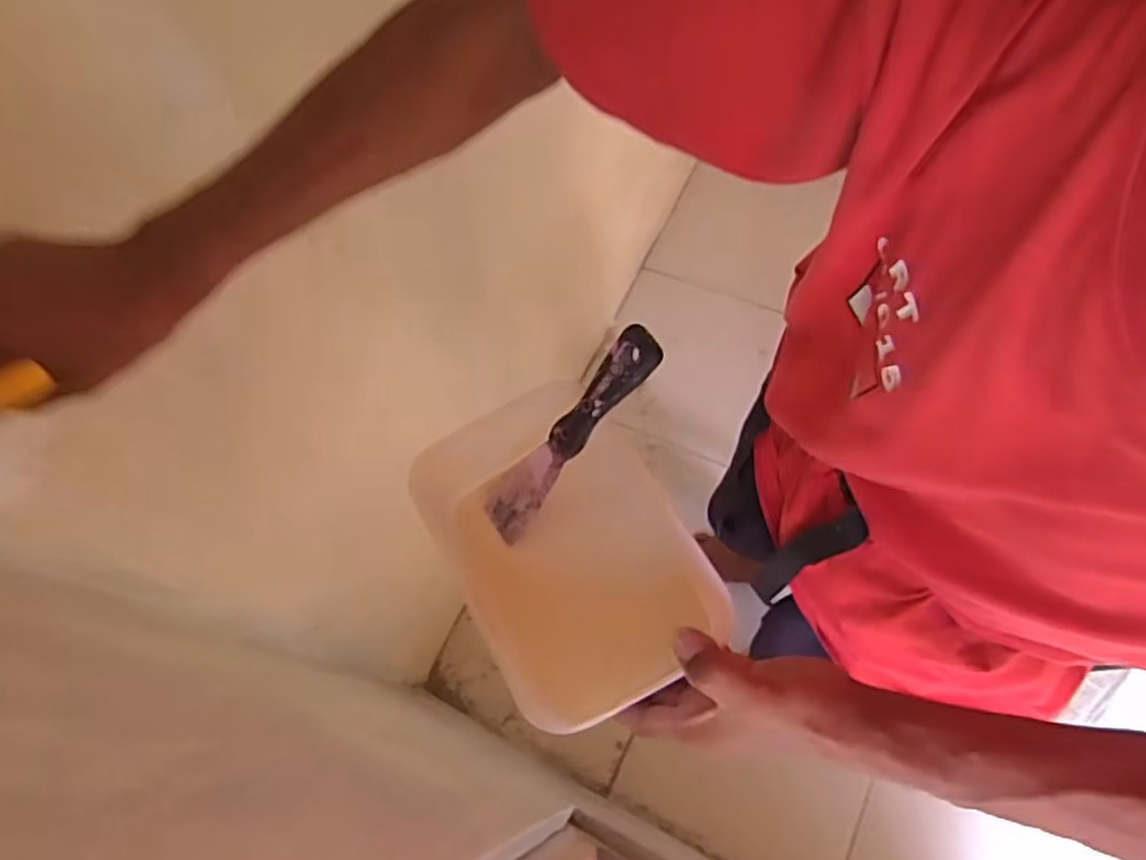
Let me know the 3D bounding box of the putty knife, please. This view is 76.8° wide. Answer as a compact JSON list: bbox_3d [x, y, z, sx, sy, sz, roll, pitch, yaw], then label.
[{"bbox_3d":[-0.005,0.006,0.465,0.011,0.179,0.031,-12,57,-52],"label":"putty knife"}]

